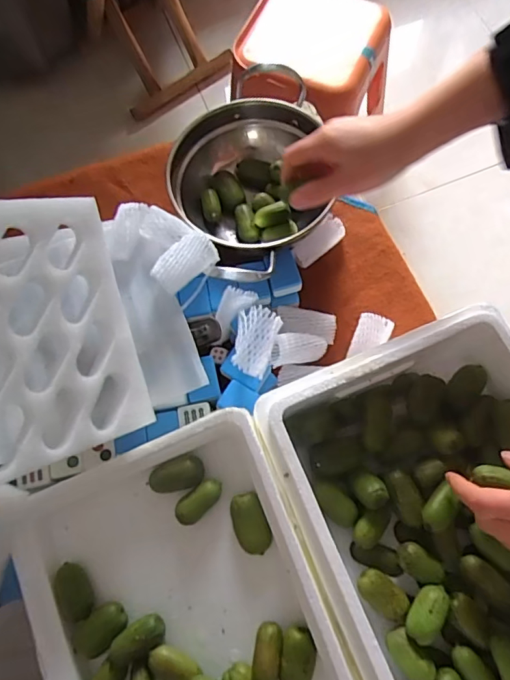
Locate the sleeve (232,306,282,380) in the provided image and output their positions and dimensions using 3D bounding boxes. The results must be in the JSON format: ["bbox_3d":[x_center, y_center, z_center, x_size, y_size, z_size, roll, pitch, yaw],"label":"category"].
[{"bbox_3d":[0.000,-0.001,0.453,0.033,0.031,0.062,10,103,-11],"label":"sleeve"}]

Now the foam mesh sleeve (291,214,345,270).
[{"bbox_3d":[0.072,-0.113,0.547,0.066,0.009,0.030,-39,110,-4],"label":"foam mesh sleeve"}]

